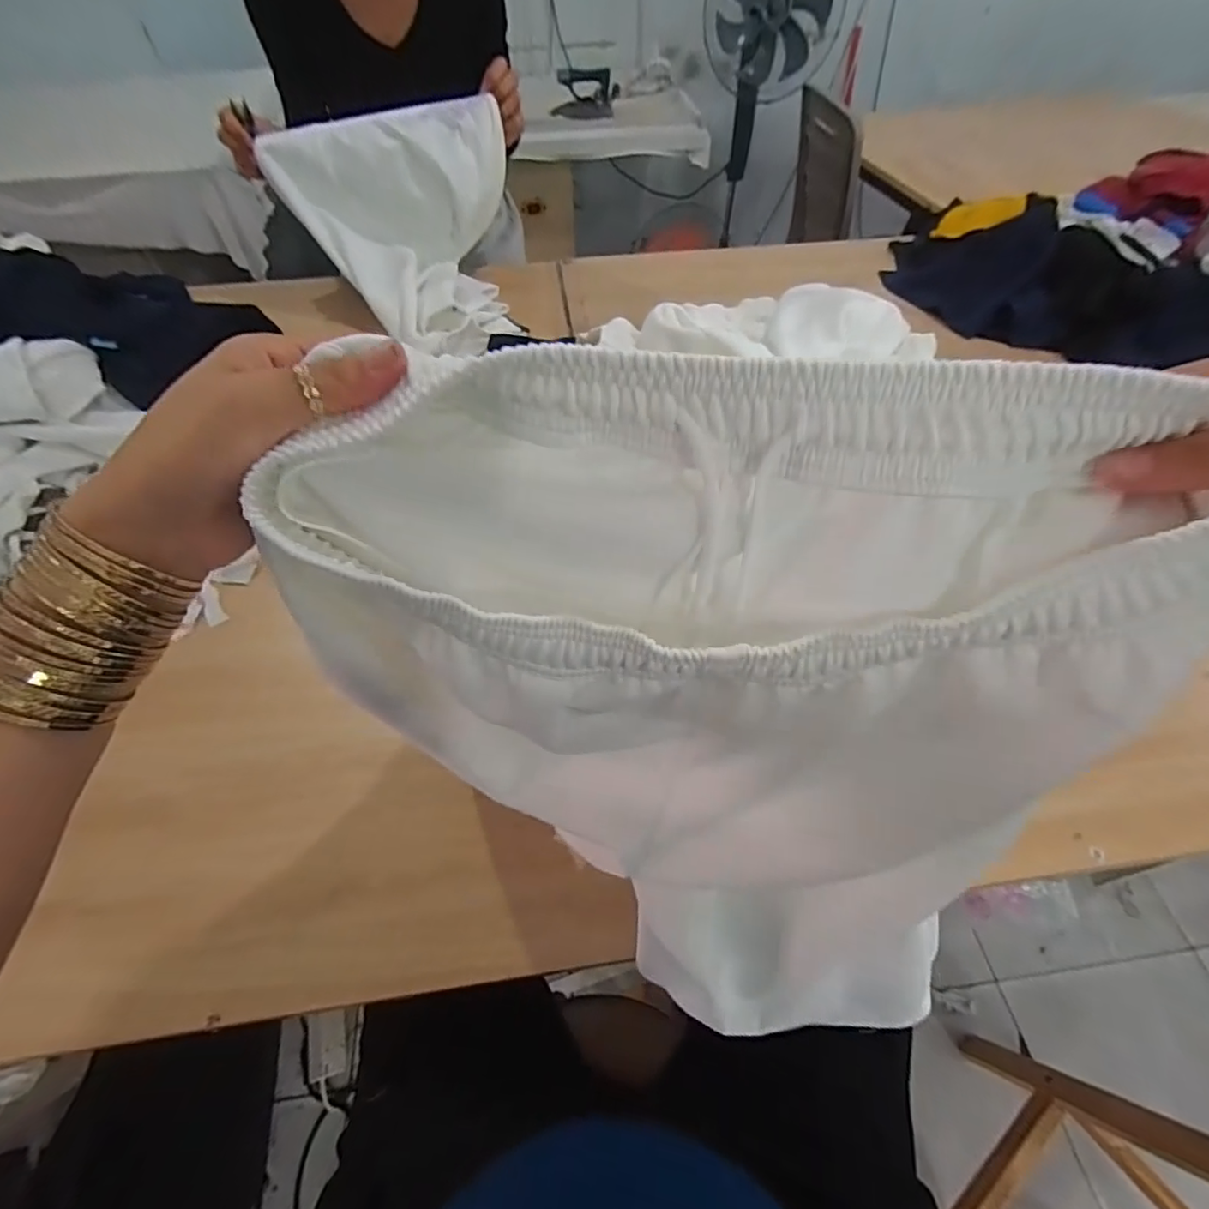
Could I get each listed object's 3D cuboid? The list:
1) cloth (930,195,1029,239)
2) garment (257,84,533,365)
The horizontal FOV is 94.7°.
[{"bbox_3d":[0.670,-0.695,0.999,0.066,0.043,0.148,-34,34,-21],"label":"cloth"},{"bbox_3d":[-0.284,-0.626,0.916,0.318,0.236,0.296,28,60,20],"label":"garment"}]

